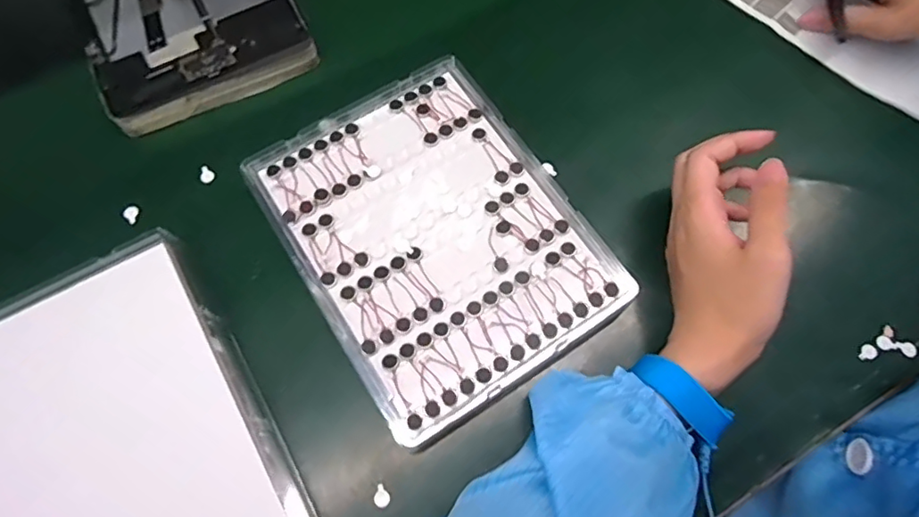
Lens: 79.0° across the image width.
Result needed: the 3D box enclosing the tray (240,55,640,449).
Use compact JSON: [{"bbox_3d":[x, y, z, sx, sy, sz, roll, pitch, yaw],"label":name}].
[{"bbox_3d":[-0.017,-0.017,0.364,0.167,0.027,0.214,-31,73,-12],"label":"tray"}]

